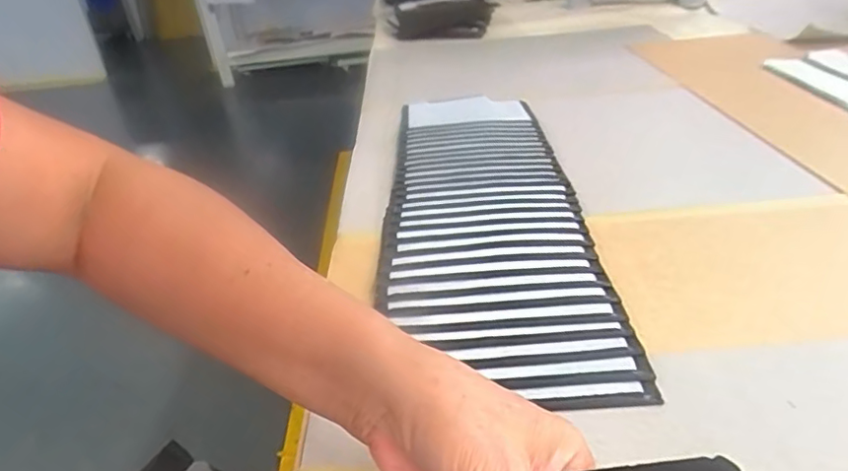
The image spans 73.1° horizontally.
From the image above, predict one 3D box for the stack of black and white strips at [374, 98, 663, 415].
[{"bbox_3d":[0.053,-0.042,0.561,0.171,0.015,0.541,-4,31,3],"label":"stack of black and white strips"}]

